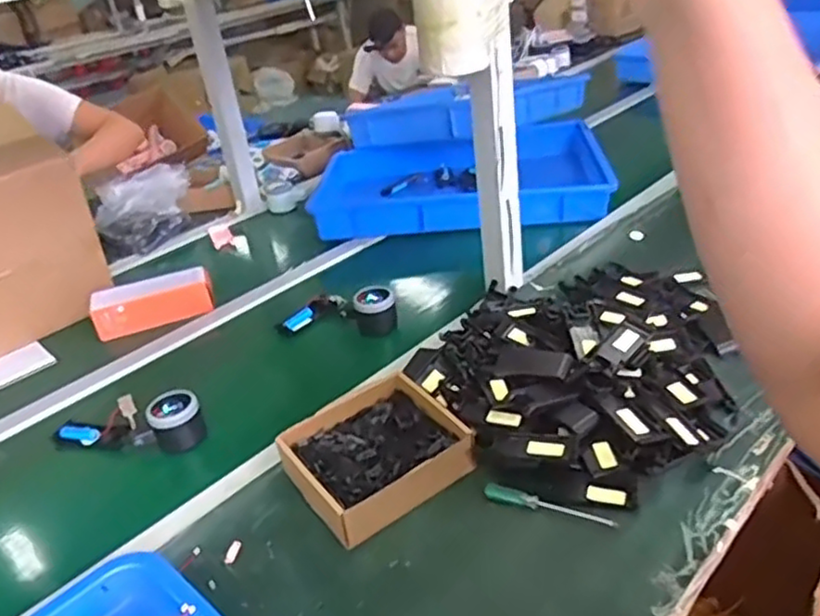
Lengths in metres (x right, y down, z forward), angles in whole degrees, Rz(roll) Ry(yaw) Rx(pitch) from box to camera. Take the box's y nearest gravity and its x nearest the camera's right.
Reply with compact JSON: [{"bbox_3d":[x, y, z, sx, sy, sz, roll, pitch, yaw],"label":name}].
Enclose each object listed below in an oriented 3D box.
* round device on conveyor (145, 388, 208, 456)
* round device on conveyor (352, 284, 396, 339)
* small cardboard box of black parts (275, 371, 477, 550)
[{"bbox_3d":[-0.275,0.134,0.807,0.060,0.053,0.050,-23,33,-24],"label":"round device on conveyor"},{"bbox_3d":[-0.049,0.009,0.976,0.055,0.065,0.056,-9,30,-2],"label":"round device on conveyor"},{"bbox_3d":[-0.036,0.155,0.718,0.167,0.056,0.155,-23,33,-24],"label":"small cardboard box of black parts"}]

